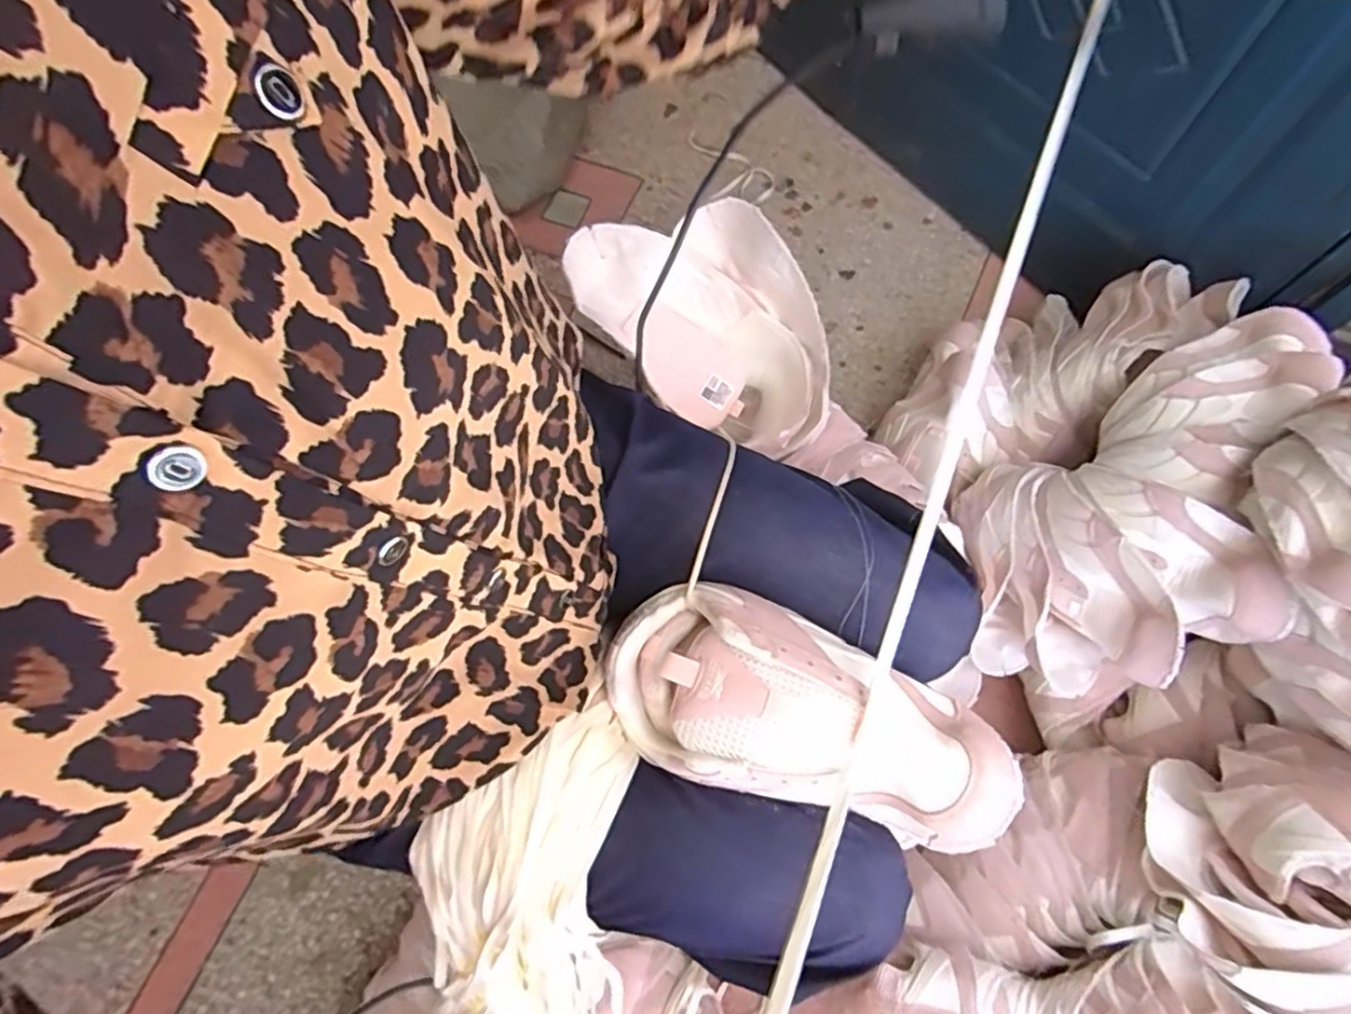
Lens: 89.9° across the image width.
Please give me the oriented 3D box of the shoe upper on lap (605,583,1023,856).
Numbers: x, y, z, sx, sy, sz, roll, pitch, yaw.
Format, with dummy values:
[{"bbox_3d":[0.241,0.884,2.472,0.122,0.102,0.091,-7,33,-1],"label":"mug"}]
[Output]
[{"bbox_3d":[0.077,0.125,0.402,0.237,0.057,0.107,20,74,8],"label":"shoe upper on lap"}]

